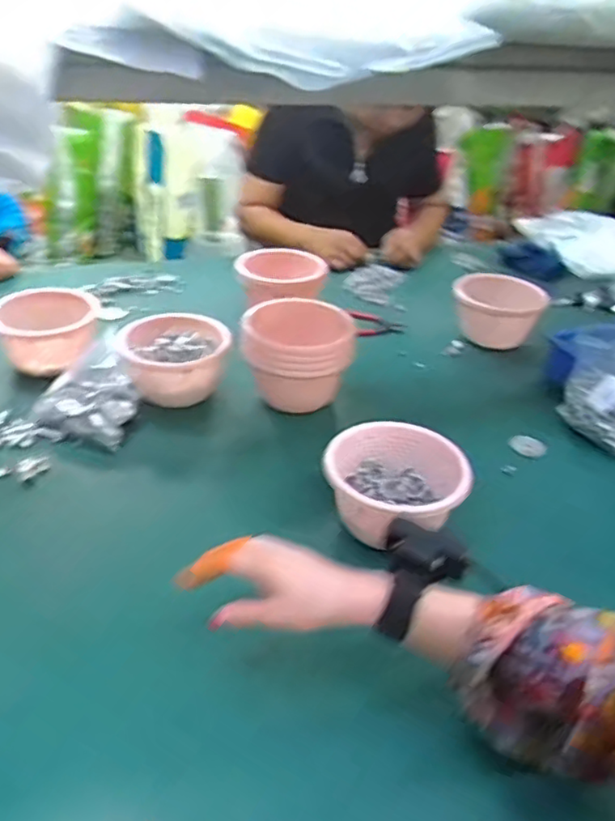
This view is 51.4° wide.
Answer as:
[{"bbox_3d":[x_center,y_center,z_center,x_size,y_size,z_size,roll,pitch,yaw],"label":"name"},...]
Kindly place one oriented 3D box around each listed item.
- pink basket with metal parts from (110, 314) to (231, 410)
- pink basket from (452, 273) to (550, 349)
[{"bbox_3d":[-0.193,-0.081,0.936,0.147,0.077,0.177,1,33,-3],"label":"pink basket with metal parts"},{"bbox_3d":[0.341,-0.174,1.162,0.157,0.104,0.162,12,34,14],"label":"pink basket"}]

